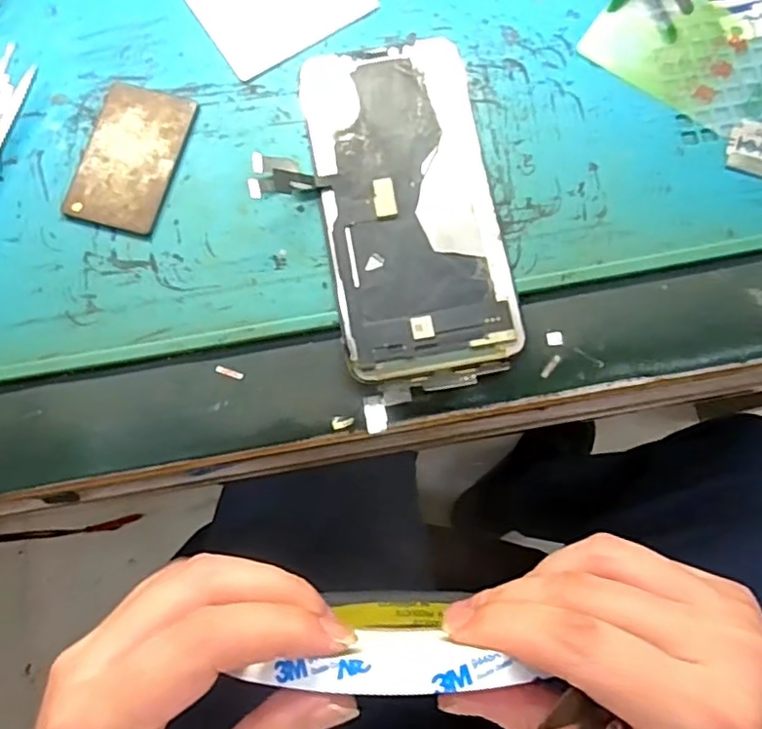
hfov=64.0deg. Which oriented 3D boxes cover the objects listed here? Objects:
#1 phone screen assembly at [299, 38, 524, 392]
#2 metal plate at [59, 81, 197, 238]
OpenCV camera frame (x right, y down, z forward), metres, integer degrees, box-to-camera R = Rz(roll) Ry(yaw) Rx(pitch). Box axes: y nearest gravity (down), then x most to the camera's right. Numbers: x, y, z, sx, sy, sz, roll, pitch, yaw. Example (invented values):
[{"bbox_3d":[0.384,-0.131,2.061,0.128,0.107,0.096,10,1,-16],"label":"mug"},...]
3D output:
[{"bbox_3d":[0.011,-0.062,0.236,0.066,0.008,0.141,-9,80,-1],"label":"phone screen assembly"},{"bbox_3d":[-0.100,-0.083,0.243,0.037,0.004,0.060,15,80,3],"label":"metal plate"}]

